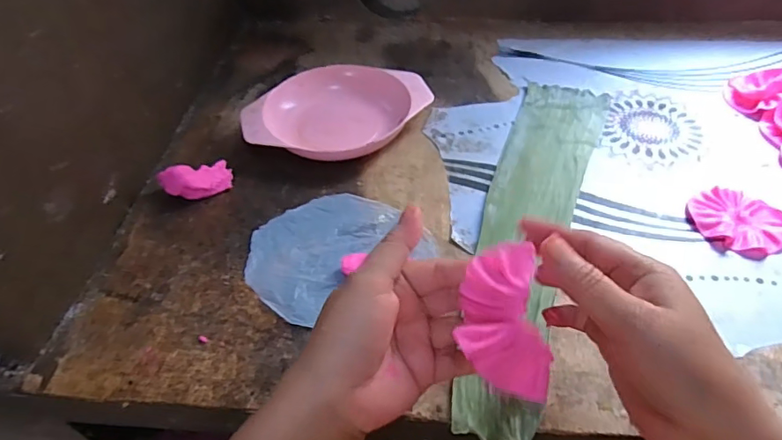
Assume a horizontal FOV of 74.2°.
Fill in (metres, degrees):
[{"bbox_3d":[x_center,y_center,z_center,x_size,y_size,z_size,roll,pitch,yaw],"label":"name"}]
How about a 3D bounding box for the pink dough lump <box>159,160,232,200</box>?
[{"bbox_3d":[-0.179,-0.037,0.475,0.061,0.029,0.027,-18,48,-13],"label":"pink dough lump"}]

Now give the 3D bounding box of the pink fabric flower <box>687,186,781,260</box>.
[{"bbox_3d":[0.285,0.001,0.427,0.067,0.007,0.070,-2,46,2],"label":"pink fabric flower"}]

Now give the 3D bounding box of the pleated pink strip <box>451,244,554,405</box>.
[{"bbox_3d":[0.057,0.052,0.265,0.039,0.015,0.075,-4,85,-6],"label":"pleated pink strip"}]

